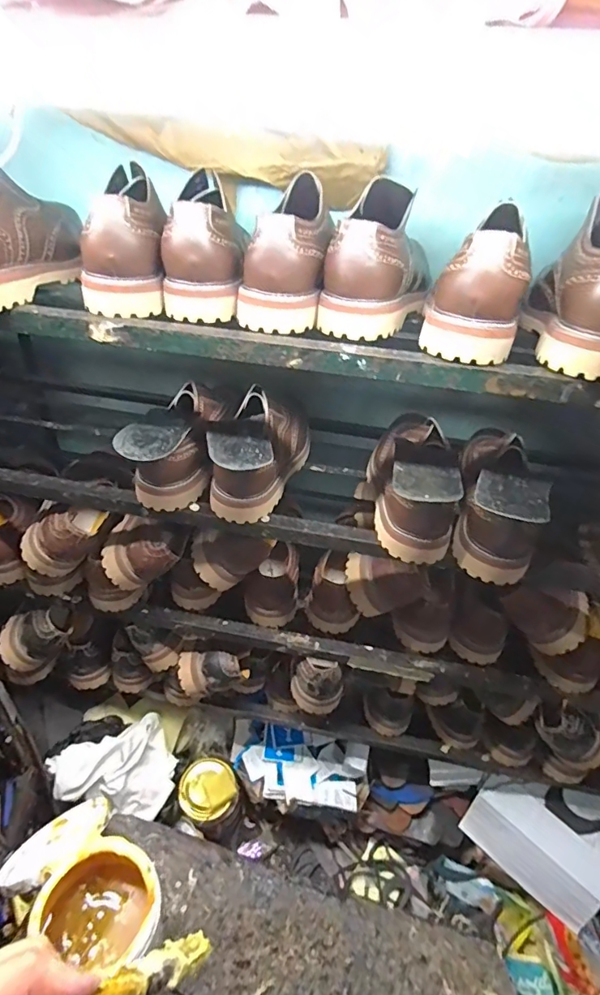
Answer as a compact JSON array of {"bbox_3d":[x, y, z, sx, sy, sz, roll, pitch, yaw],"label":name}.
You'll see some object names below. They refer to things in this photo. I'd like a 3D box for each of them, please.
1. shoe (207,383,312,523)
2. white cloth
[{"bbox_3d":[-0.057,-0.067,0.638,0.096,0.118,0.230,15,37,12],"label":"shoe"},{"bbox_3d":[-0.328,0.501,0.846,0.188,0.088,0.146,-16,41,-27],"label":"white cloth"}]

